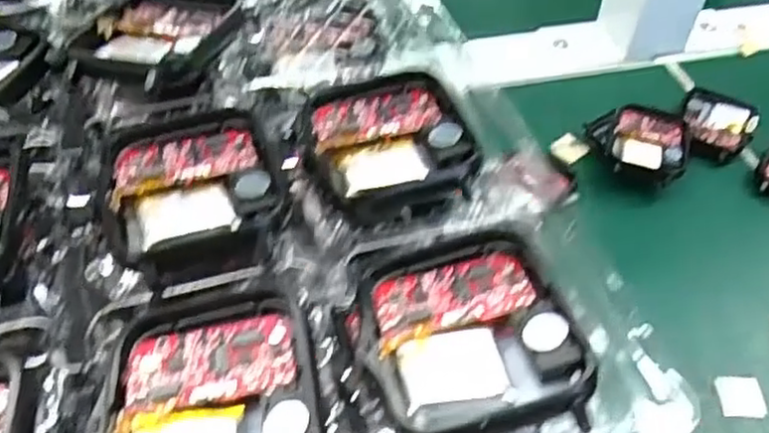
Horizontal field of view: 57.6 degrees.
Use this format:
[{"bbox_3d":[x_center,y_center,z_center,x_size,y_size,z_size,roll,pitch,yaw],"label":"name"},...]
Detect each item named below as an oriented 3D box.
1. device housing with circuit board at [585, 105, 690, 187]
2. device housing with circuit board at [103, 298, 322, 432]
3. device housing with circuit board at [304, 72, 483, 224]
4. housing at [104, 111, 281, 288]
[{"bbox_3d":[0.125,-0.033,0.349,0.045,0.021,0.042,10,49,7],"label":"device housing with circuit board"},{"bbox_3d":[-0.030,0.033,0.122,0.035,0.007,0.041,-8,49,-8],"label":"device housing with circuit board"},{"bbox_3d":[0.001,-0.019,0.166,0.037,0.006,0.047,-10,49,-10],"label":"device housing with circuit board"},{"bbox_3d":[-0.042,-0.006,0.153,0.034,0.006,0.051,-14,50,-13],"label":"housing"}]

